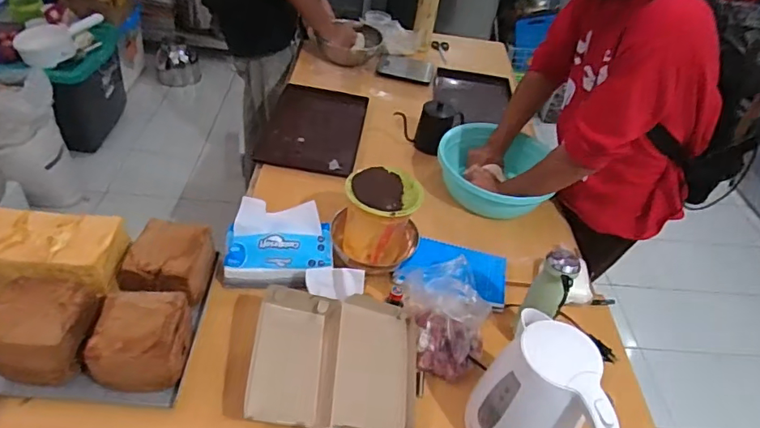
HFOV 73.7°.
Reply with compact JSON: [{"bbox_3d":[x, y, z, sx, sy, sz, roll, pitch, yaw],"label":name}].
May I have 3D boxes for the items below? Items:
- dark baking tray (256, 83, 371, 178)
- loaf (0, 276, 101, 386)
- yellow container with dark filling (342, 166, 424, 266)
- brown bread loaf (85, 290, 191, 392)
[{"bbox_3d":[-0.162,-0.229,1.296,0.231,0.023,0.361,5,43,0],"label":"dark baking tray"},{"bbox_3d":[-0.486,0.167,0.729,0.119,0.086,0.137,3,43,-8],"label":"loaf"},{"bbox_3d":[-0.002,0.016,0.937,0.129,0.163,0.118,5,43,-5],"label":"yellow container with dark filling"},{"bbox_3d":[-0.346,0.189,0.737,0.119,0.088,0.129,0,43,-11],"label":"brown bread loaf"}]

